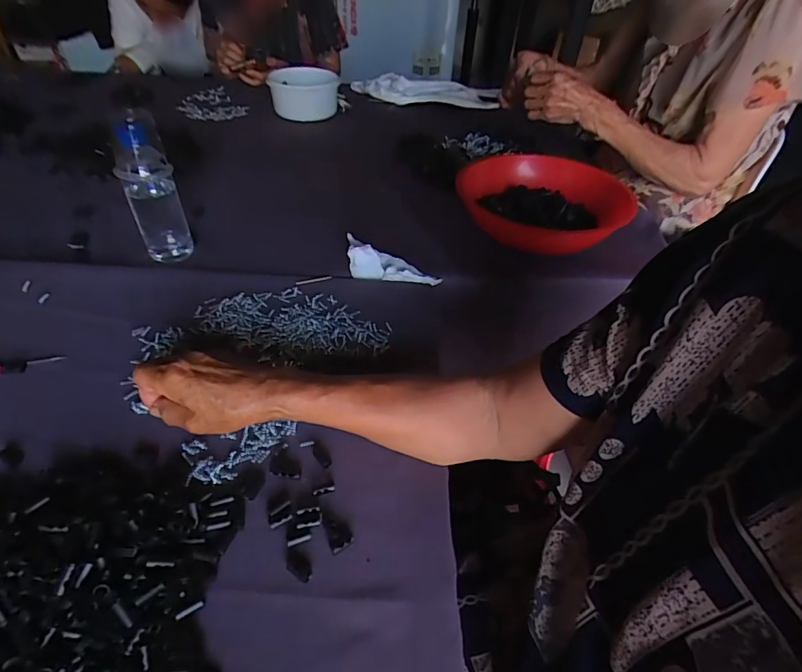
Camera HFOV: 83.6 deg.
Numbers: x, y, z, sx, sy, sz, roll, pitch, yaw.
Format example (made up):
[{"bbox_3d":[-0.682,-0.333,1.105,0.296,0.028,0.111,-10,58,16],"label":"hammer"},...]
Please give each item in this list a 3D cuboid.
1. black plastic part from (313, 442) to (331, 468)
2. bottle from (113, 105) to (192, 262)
[{"bbox_3d":[-0.070,0.104,0.394,0.010,0.004,0.027,-23,50,-27],"label":"black plastic part"},{"bbox_3d":[-0.310,-0.184,0.555,0.057,0.170,0.048,-18,47,-22],"label":"bottle"}]

